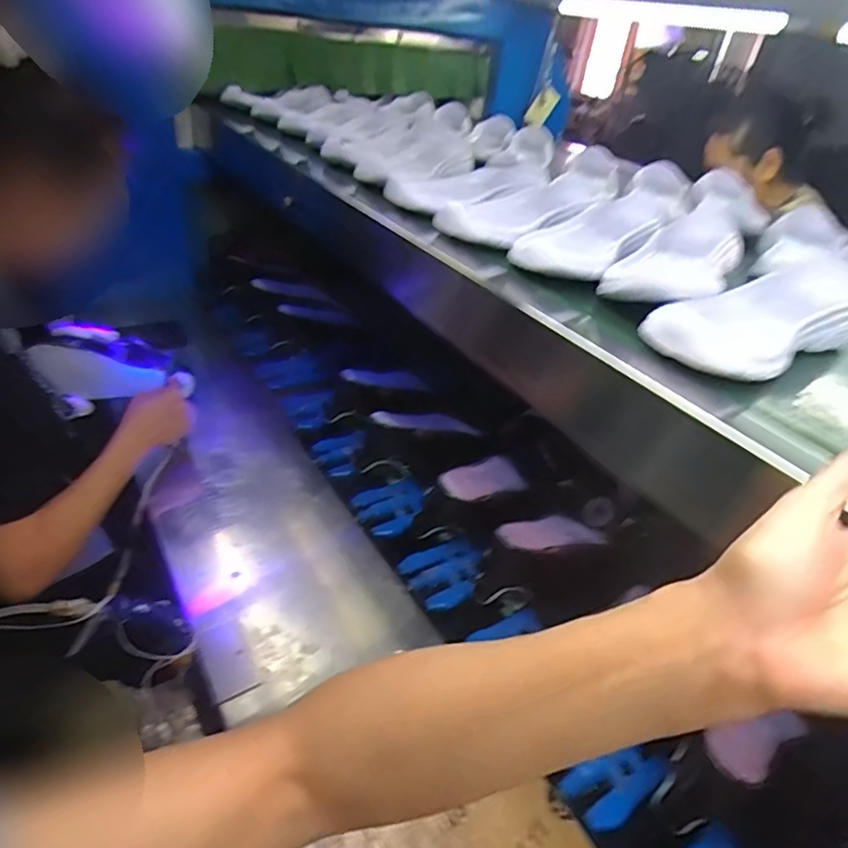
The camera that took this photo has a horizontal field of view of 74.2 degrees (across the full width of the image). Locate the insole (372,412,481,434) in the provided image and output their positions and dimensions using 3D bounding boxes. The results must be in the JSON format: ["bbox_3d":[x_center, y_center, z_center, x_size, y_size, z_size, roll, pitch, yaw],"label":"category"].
[{"bbox_3d":[0.002,-0.004,0.923,0.202,0.013,0.057,5,32,-37],"label":"insole"}]

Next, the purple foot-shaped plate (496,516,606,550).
[{"bbox_3d":[0.171,0.147,0.751,0.202,0.009,0.057,6,29,-42],"label":"purple foot-shaped plate"}]

